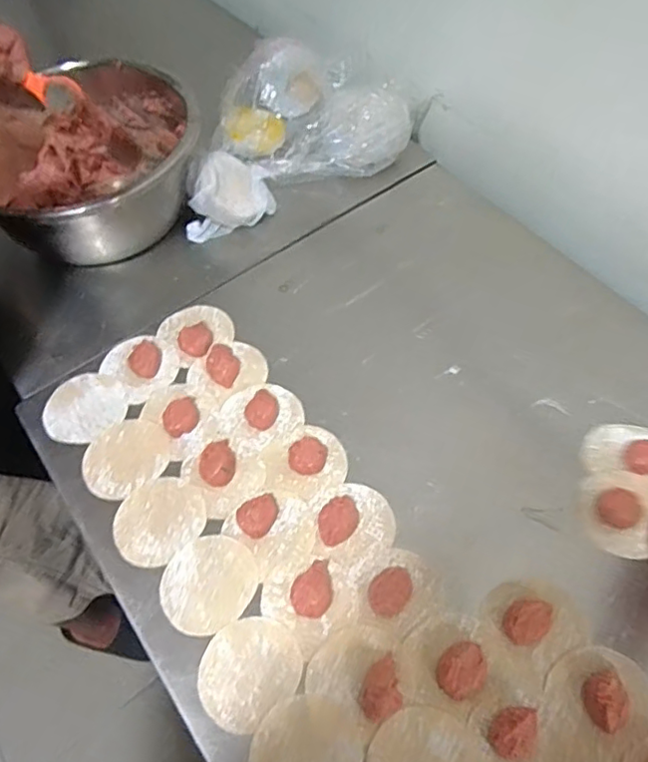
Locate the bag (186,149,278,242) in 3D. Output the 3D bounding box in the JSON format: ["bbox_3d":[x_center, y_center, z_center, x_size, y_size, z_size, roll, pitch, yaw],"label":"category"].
[{"bbox_3d":[-0.126,-0.235,0.750,0.117,0.073,0.073,-21,60,-9],"label":"bag"}]

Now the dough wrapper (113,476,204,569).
[{"bbox_3d":[-0.155,0.128,0.560,0.083,0.004,0.075,-41,65,-20],"label":"dough wrapper"}]

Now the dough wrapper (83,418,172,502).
[{"bbox_3d":[-0.197,0.074,0.596,0.085,0.004,0.072,-37,63,-18],"label":"dough wrapper"}]

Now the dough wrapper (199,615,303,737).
[{"bbox_3d":[-0.062,0.235,0.491,0.082,0.004,0.075,-2,58,2],"label":"dough wrapper"}]

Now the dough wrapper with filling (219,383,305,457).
[{"bbox_3d":[-0.066,0.031,0.611,0.080,0.017,0.076,-2,58,2],"label":"dough wrapper with filling"}]

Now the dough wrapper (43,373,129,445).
[{"bbox_3d":[-0.250,0.028,0.625,0.082,0.006,0.077,-2,58,2],"label":"dough wrapper"}]

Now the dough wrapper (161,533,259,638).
[{"bbox_3d":[-0.101,0.177,0.526,0.078,0.004,0.083,-2,58,2],"label":"dough wrapper"}]

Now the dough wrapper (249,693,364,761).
[{"bbox_3d":[-0.016,0.284,0.457,0.084,0.004,0.075,-37,63,-18],"label":"dough wrapper"}]

